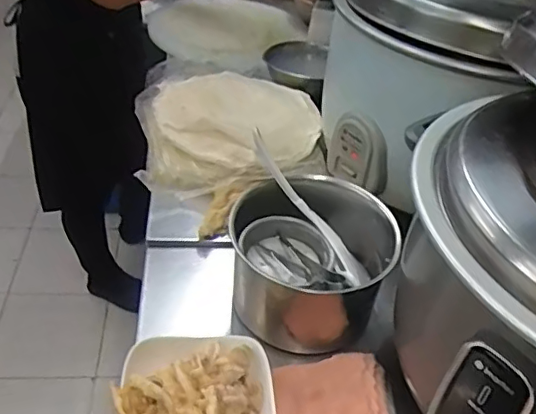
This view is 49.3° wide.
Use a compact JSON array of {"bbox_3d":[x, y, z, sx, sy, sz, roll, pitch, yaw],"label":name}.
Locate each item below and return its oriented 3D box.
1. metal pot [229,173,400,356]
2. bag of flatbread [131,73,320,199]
[{"bbox_3d":[0.051,0.067,0.721,0.186,0.142,0.169,23,42,20],"label":"metal pot"},{"bbox_3d":[-0.055,-0.137,0.954,0.295,0.070,0.290,-2,40,-9],"label":"bag of flatbread"}]

